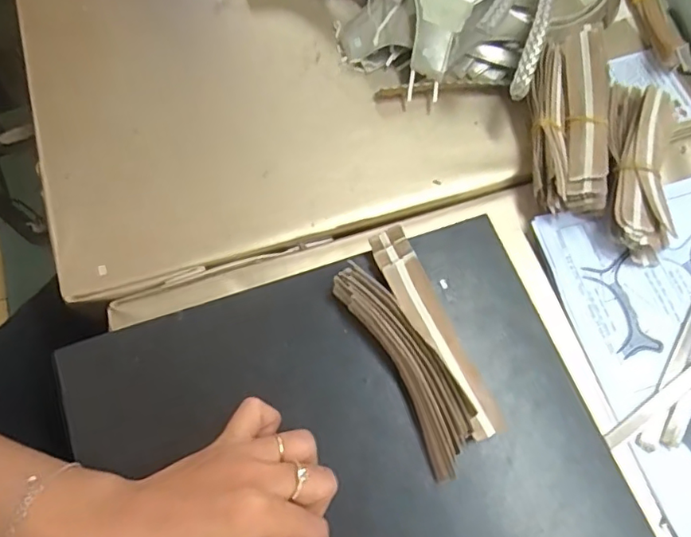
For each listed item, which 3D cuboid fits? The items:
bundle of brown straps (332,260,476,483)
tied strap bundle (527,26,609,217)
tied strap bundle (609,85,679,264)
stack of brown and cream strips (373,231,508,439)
[{"bbox_3d":[0.038,0.057,0.336,0.032,0.031,0.134,-26,72,-11],"label":"bundle of brown straps"},{"bbox_3d":[0.170,-0.108,0.415,0.059,0.052,0.135,5,69,0],"label":"tied strap bundle"},{"bbox_3d":[0.222,-0.075,0.415,0.048,0.034,0.140,11,69,2],"label":"tied strap bundle"},{"bbox_3d":[0.057,0.039,0.351,0.025,0.020,0.142,-23,71,-10],"label":"stack of brown and cream strips"}]

